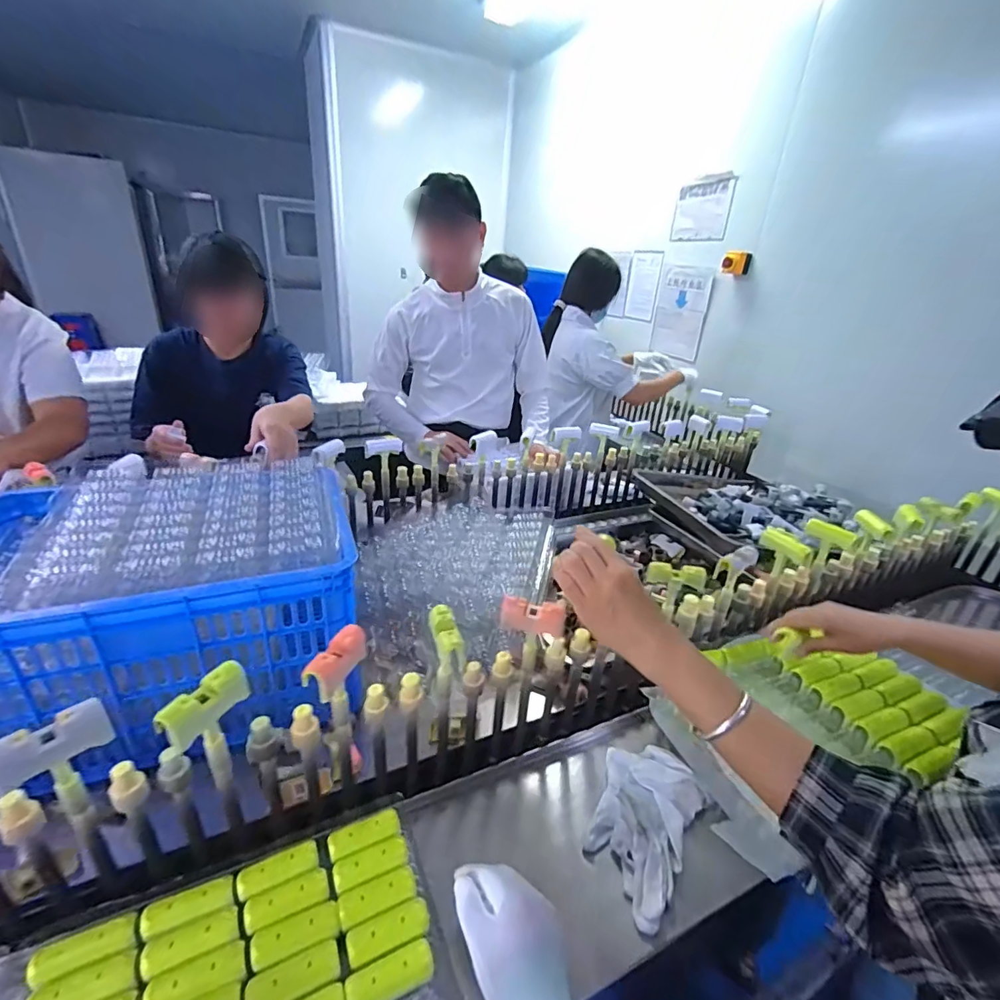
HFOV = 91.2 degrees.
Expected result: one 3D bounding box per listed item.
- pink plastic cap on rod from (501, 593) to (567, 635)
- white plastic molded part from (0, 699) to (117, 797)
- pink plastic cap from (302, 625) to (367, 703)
[{"bbox_3d":[0.040,0.141,0.590,0.075,0.037,0.022,6,27,4],"label":"pink plastic cap on rod"},{"bbox_3d":[-0.369,0.199,0.402,0.019,0.038,0.076,26,34,36],"label":"white plastic molded part"},{"bbox_3d":[-0.168,0.167,0.505,0.026,0.038,0.079,14,29,17],"label":"pink plastic cap"}]

